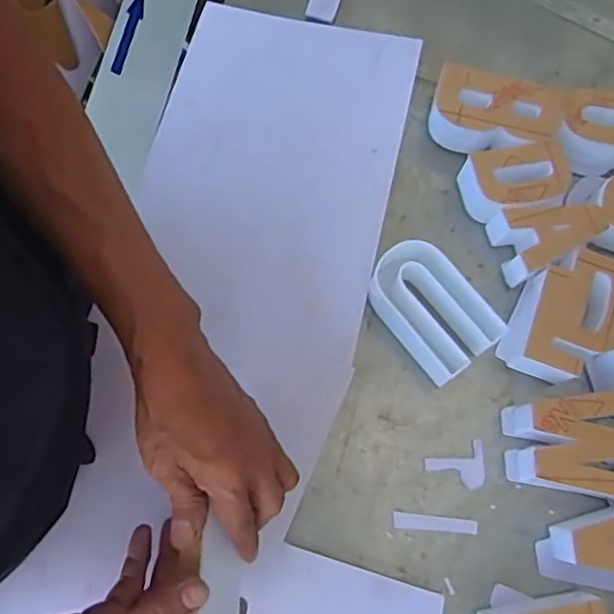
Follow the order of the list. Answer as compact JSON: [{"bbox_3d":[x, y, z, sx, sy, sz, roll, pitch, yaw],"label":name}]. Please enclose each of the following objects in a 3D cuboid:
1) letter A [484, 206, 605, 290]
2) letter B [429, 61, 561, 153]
[{"bbox_3d":[0.206,-0.062,0.560,0.080,0.046,0.059,-17,76,-6],"label":"letter A"},{"bbox_3d":[0.165,-0.168,0.592,0.111,0.050,0.072,20,75,4],"label":"letter B"}]

